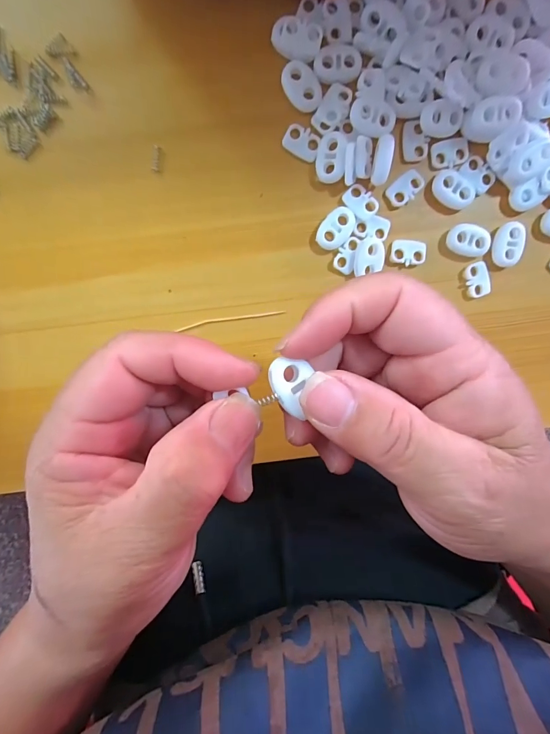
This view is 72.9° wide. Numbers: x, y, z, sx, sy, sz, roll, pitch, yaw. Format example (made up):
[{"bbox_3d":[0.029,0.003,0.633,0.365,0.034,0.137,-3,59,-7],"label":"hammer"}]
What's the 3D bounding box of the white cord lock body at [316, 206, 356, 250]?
[{"bbox_3d":[0.032,-0.070,0.191,0.015,0.005,0.022,35,98,-8],"label":"white cord lock body"}]

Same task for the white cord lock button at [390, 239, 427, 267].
[{"bbox_3d":[0.070,-0.060,0.196,0.018,0.004,0.013,5,101,-3],"label":"white cord lock button"}]

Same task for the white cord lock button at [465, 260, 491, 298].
[{"bbox_3d":[0.108,-0.047,0.200,0.013,0.004,0.018,-17,102,1],"label":"white cord lock button"}]

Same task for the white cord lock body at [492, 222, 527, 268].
[{"bbox_3d":[0.122,-0.063,0.193,0.015,0.006,0.022,-3,102,-1],"label":"white cord lock body"}]

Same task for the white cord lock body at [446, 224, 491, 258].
[{"bbox_3d":[0.101,-0.065,0.193,0.023,0.006,0.015,13,101,-5],"label":"white cord lock body"}]

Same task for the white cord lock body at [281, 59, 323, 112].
[{"bbox_3d":[0.013,-0.133,0.177,0.015,0.005,0.022,-33,101,5],"label":"white cord lock body"}]

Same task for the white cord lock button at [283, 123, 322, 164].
[{"bbox_3d":[0.014,-0.111,0.183,0.018,0.004,0.013,26,99,-7],"label":"white cord lock button"}]

